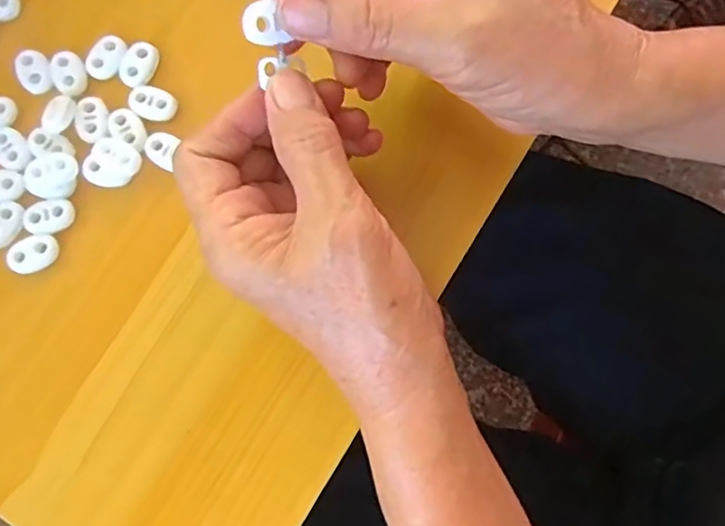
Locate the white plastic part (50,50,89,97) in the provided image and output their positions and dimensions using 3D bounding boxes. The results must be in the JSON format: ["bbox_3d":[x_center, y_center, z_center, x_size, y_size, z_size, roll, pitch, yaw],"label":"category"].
[{"bbox_3d":[-0.140,-0.090,0.277,0.016,0.004,0.023,-32,81,-6],"label":"white plastic part"}]

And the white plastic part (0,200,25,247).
[{"bbox_3d":[-0.163,-0.018,0.264,0.017,0.004,0.022,32,80,6],"label":"white plastic part"}]

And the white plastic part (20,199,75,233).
[{"bbox_3d":[-0.143,-0.021,0.267,0.022,0.006,0.015,-11,79,-2],"label":"white plastic part"}]

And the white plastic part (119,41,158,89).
[{"bbox_3d":[-0.107,-0.095,0.280,0.015,0.004,0.022,24,80,4],"label":"white plastic part"}]

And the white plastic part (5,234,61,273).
[{"bbox_3d":[-0.148,-0.004,0.265,0.022,0.006,0.015,-38,81,-7],"label":"white plastic part"}]

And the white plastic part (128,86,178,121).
[{"bbox_3d":[-0.100,-0.076,0.275,0.022,0.004,0.015,12,79,2],"label":"white plastic part"}]

